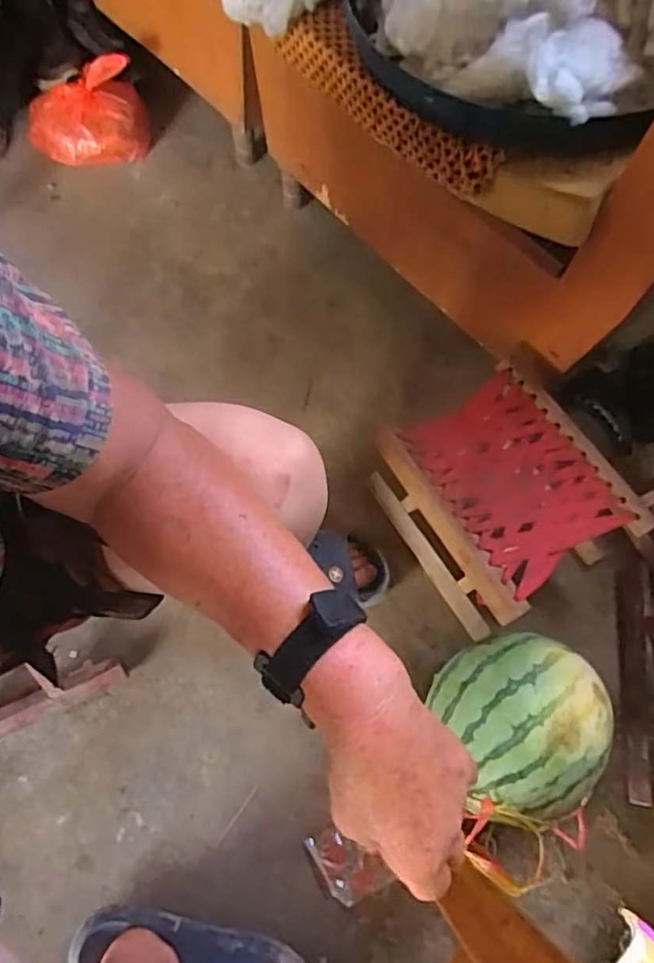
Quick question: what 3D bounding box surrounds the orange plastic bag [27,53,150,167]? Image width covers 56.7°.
[{"bbox_3d":[-0.443,-0.674,1.104,0.219,0.159,0.168,-23,72,-9],"label":"orange plastic bag"}]

